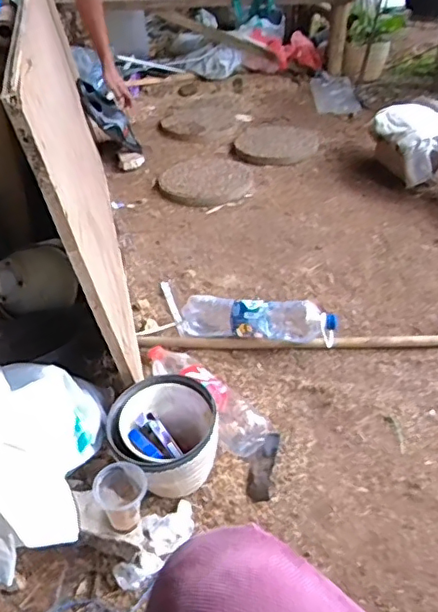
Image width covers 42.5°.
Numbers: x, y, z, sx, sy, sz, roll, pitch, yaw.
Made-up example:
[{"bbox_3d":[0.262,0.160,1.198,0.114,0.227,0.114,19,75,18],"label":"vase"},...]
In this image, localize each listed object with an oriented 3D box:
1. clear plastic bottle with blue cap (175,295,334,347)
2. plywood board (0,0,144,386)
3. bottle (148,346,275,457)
[{"bbox_3d":[0.069,0.030,1.204,0.354,0.093,0.077,3,41,23],"label":"clear plastic bottle with blue cap"},{"bbox_3d":[-0.359,-0.462,1.423,0.021,0.623,1.559,-17,40,-3],"label":"plywood board"},{"bbox_3d":[-0.024,0.150,1.062,0.100,0.078,0.328,-26,44,-27],"label":"bottle"}]

